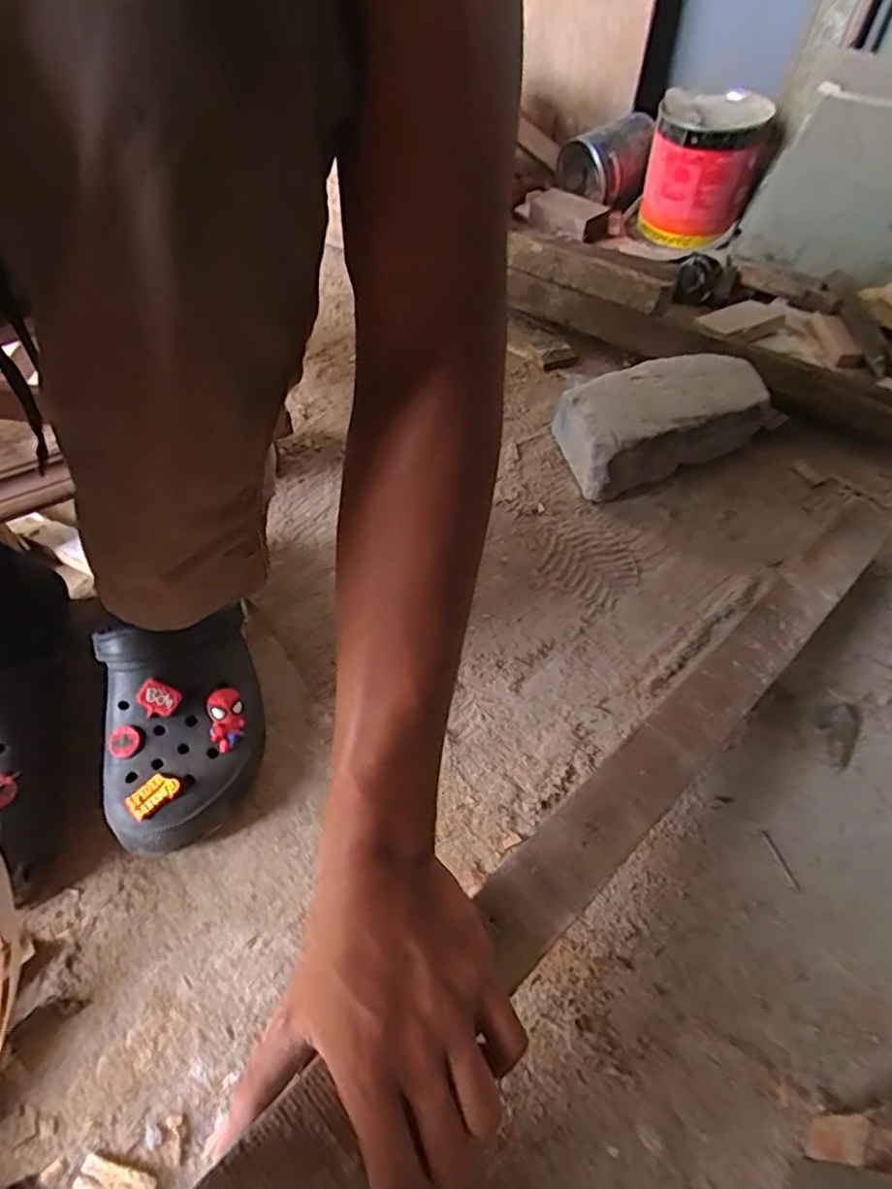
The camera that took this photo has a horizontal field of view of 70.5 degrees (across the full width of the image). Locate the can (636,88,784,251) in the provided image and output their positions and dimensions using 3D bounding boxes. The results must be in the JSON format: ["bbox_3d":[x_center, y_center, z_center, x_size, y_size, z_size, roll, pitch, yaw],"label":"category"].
[{"bbox_3d":[0.385,-0.629,0.934,0.171,0.154,0.186,19,55,12],"label":"can"}]

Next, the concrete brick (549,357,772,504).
[{"bbox_3d":[0.226,-0.187,0.666,0.234,0.075,0.107,-20,56,-16],"label":"concrete brick"}]

